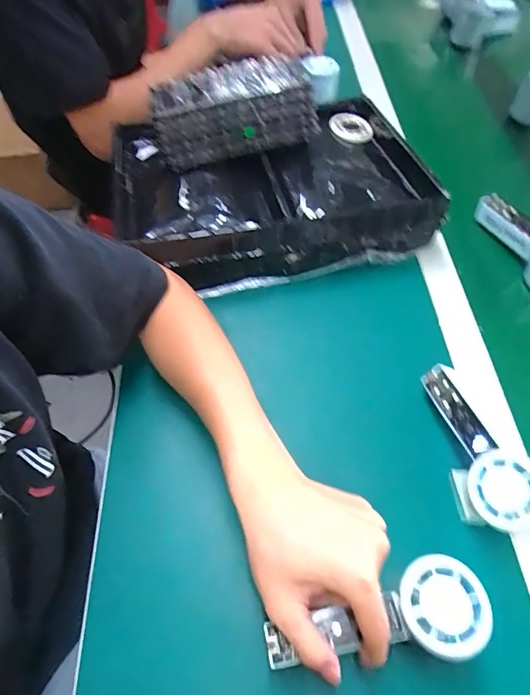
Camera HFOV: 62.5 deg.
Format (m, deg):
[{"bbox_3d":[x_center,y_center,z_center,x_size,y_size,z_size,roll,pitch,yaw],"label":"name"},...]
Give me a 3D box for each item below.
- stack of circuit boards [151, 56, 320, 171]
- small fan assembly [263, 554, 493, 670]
[{"bbox_3d":[-0.039,-0.299,0.546,0.196,0.068,0.102,-10,58,-6],"label":"stack of circuit boards"},{"bbox_3d":[0.077,0.188,0.301,0.150,0.023,0.057,-17,58,5],"label":"small fan assembly"}]

